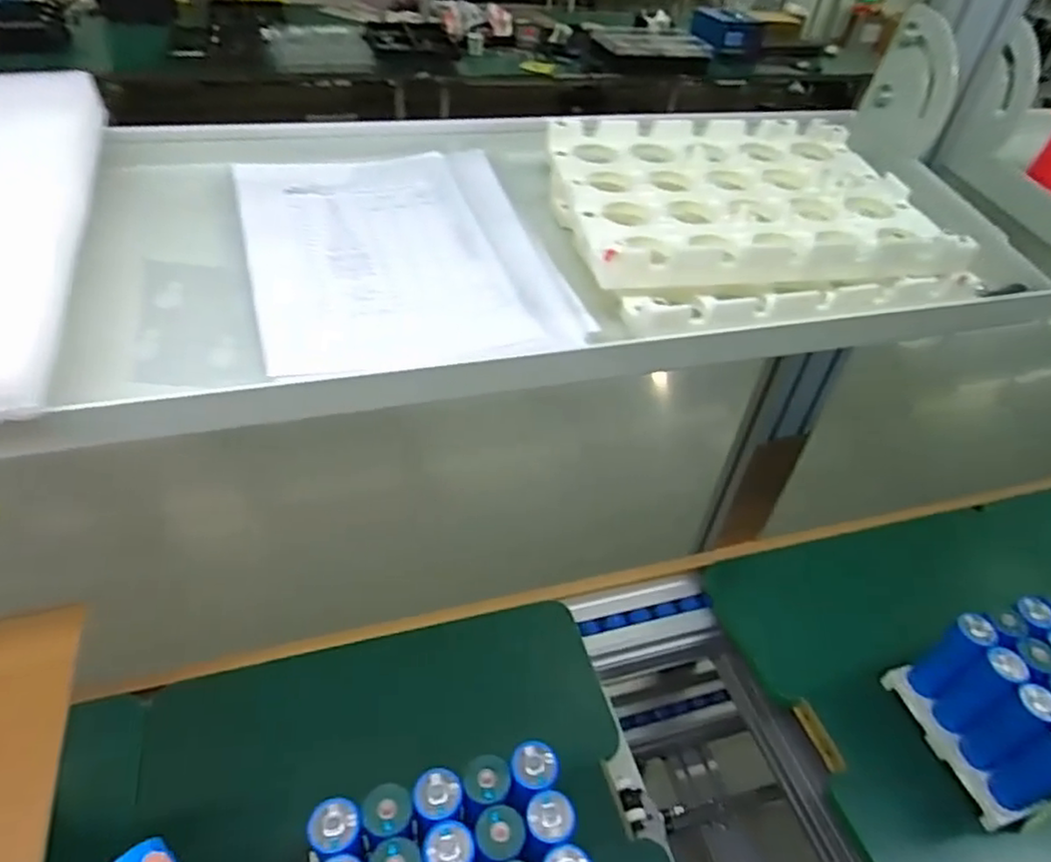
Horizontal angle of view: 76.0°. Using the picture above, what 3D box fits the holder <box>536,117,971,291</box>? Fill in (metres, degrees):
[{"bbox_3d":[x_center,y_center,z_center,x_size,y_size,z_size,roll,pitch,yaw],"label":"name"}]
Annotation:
[{"bbox_3d":[0.142,-0.157,0.451,0.238,0.035,0.177,-4,44,-12],"label":"holder"}]

